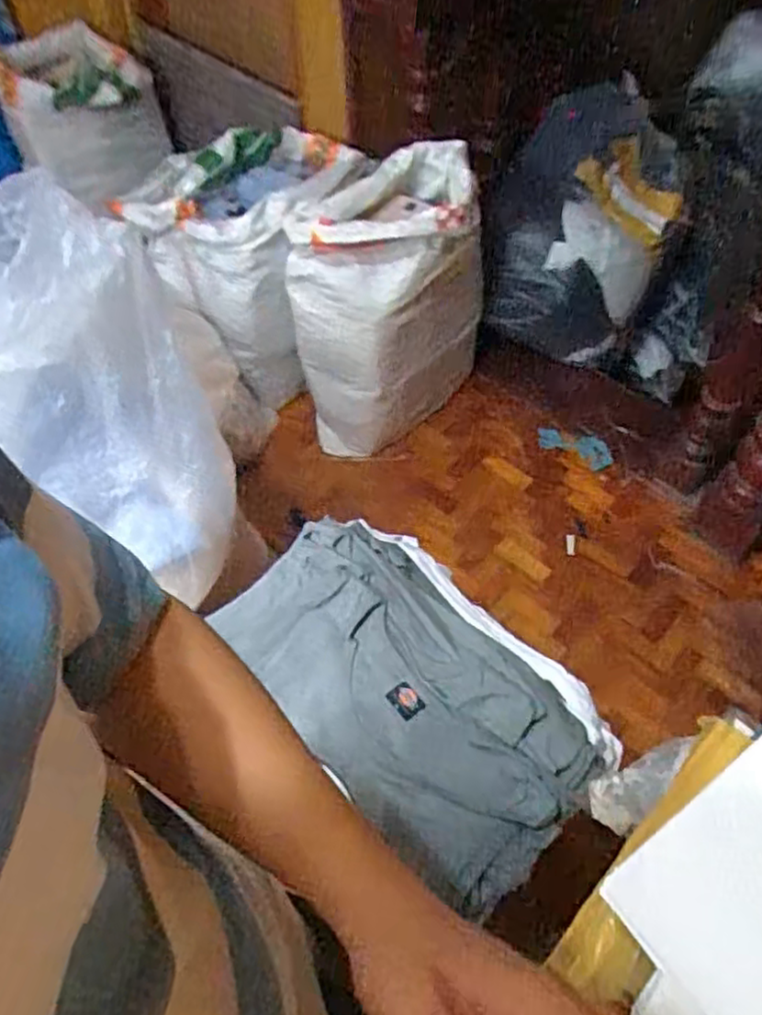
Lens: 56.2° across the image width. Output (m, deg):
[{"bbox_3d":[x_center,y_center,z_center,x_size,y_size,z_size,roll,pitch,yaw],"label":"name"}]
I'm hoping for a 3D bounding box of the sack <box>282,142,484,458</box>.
[{"bbox_3d":[0.010,-0.430,1.627,0.354,0.579,0.320,19,58,14],"label":"sack"}]

